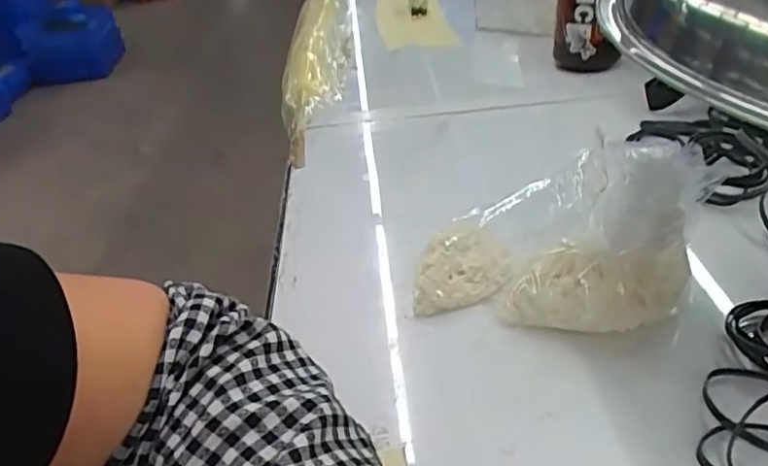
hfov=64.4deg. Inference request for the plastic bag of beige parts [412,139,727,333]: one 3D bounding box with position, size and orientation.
[{"bbox_3d":[0.096,-0.004,0.352,0.150,0.089,0.091,9,38,23],"label":"plastic bag of beige parts"}]

